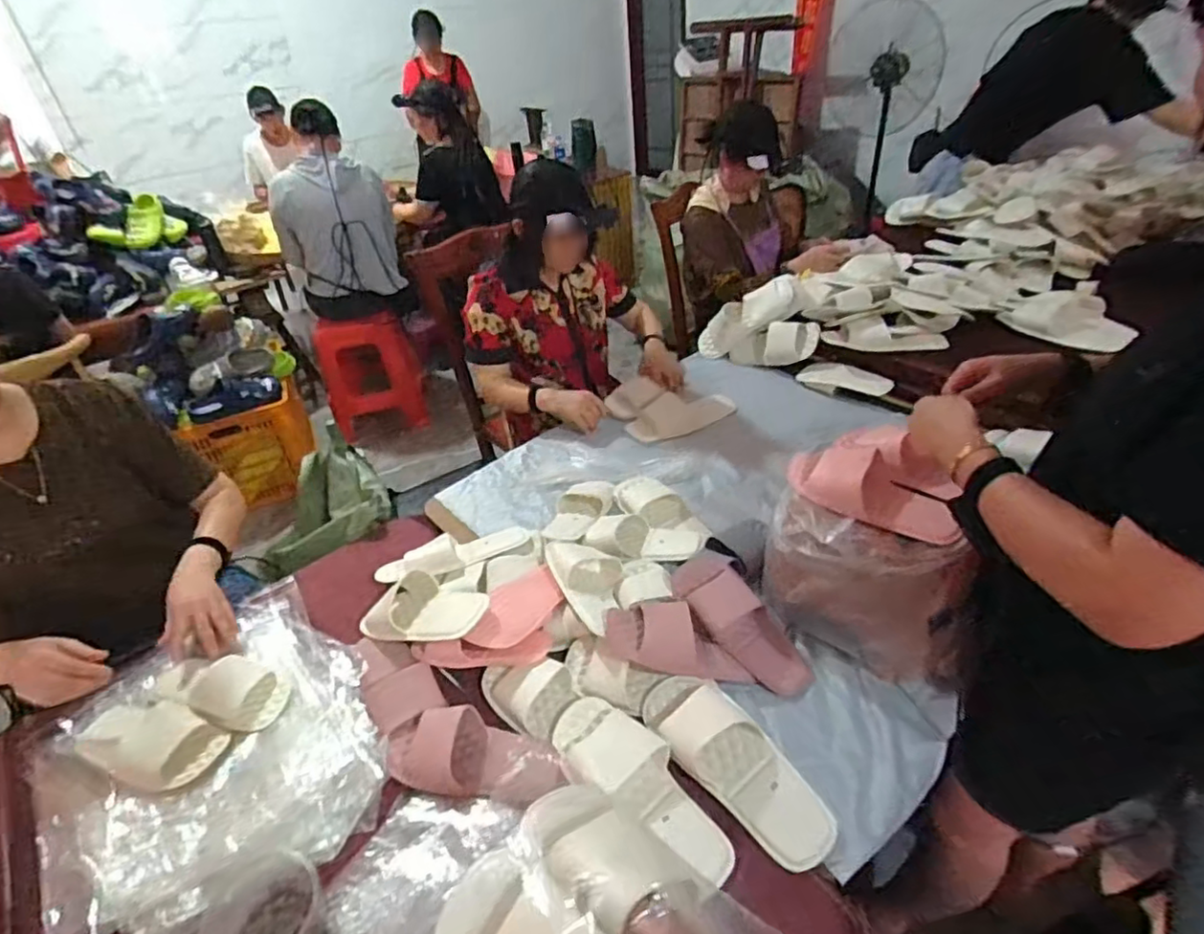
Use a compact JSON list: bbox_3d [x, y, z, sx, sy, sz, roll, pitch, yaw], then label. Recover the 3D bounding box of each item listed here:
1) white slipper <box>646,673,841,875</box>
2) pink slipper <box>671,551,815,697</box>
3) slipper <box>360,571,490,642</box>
[{"bbox_3d":[0.165,0.365,0.792,0.110,0.051,0.275,-25,41,-25],"label":"white slipper"},{"bbox_3d":[0.206,0.230,0.938,0.112,0.053,0.253,-25,57,-25],"label":"pink slipper"},{"bbox_3d":[-0.275,0.217,0.971,0.231,0.058,0.096,-4,33,29],"label":"slipper"}]

